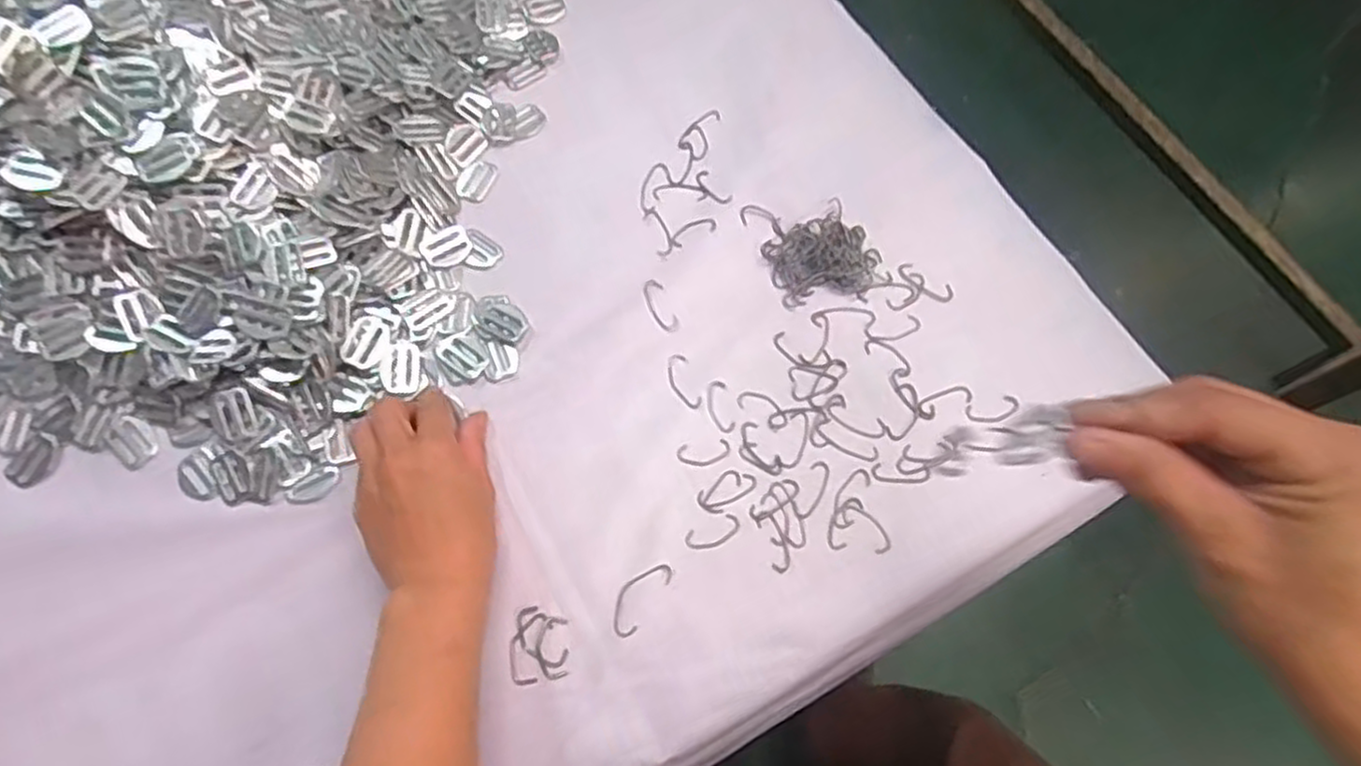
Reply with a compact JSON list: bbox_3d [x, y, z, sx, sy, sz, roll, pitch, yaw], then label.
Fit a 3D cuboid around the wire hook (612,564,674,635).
[{"bbox_3d":[-0.024,0.120,0.420,0.020,0.004,0.046,33,73,12],"label":"wire hook"}]

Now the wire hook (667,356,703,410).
[{"bbox_3d":[0.002,0.000,0.469,0.016,0.004,0.039,-18,70,-7],"label":"wire hook"}]

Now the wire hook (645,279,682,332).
[{"bbox_3d":[-0.013,-0.051,0.489,0.015,0.004,0.041,-19,70,-7],"label":"wire hook"}]

